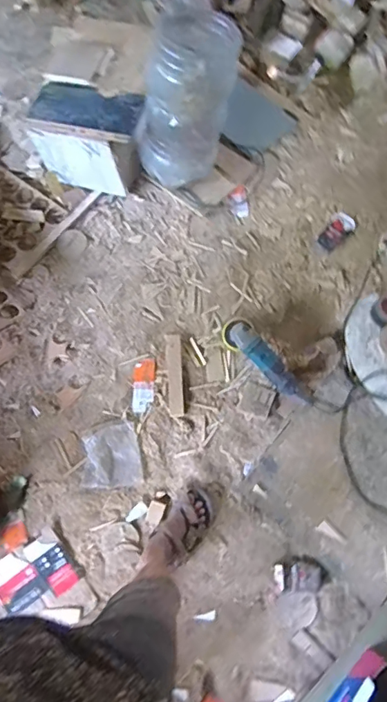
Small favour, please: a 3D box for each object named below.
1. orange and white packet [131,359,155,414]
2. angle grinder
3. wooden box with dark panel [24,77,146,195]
[{"bbox_3d":[-0.147,0.102,1.422,0.065,0.020,0.157,1,72,0],"label":"orange and white packet"},{"bbox_3d":[0.220,0.044,1.403,0.084,0.089,0.302,-40,76,-12],"label":"angle grinder"},{"bbox_3d":[-0.339,-0.708,1.611,0.344,0.271,0.191,20,73,6],"label":"wooden box with dark panel"}]

